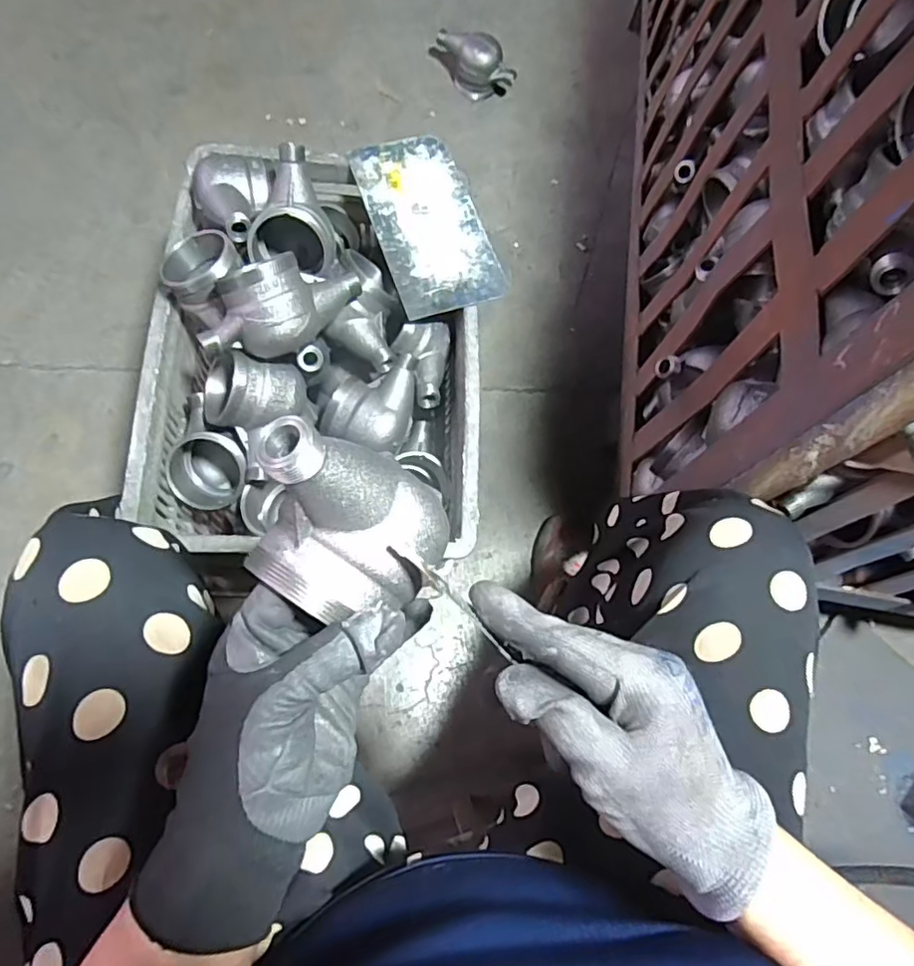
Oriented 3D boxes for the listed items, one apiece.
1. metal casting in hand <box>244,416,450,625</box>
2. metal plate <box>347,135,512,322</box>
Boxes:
[{"bbox_3d":[-0.058,0.021,0.289,0.056,0.105,0.087,19,93,48],"label":"metal casting in hand"},{"bbox_3d":[-0.036,-0.312,0.714,0.123,0.006,0.248,-17,73,-11],"label":"metal plate"}]

